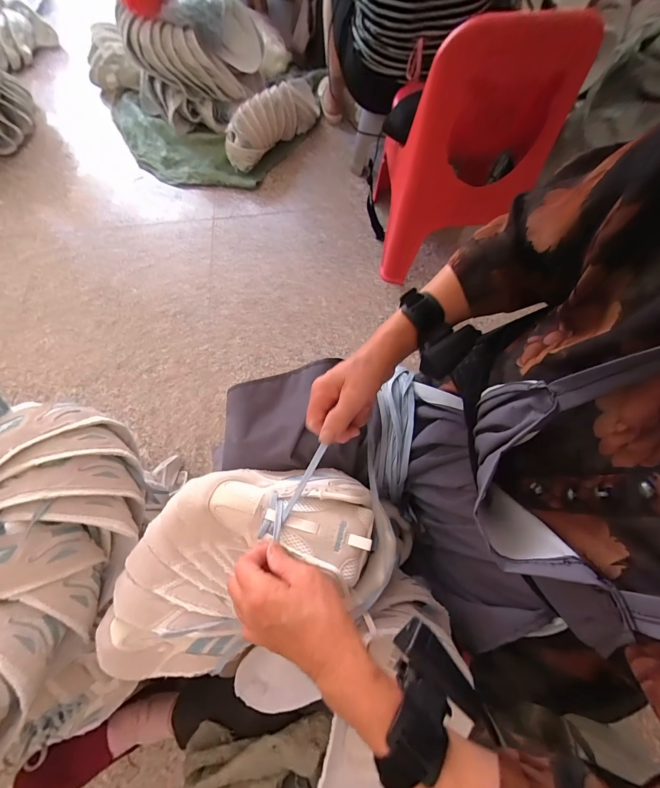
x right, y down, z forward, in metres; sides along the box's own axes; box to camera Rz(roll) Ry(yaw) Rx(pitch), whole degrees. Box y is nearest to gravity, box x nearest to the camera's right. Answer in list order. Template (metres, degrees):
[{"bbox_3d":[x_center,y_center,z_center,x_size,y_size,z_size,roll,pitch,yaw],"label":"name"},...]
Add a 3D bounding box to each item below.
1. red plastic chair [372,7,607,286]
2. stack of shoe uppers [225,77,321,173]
[{"bbox_3d":[0.331,-0.635,0.876,0.363,0.607,0.321,-7,70,-2],"label":"red plastic chair"},{"bbox_3d":[-0.186,-1.063,1.264,0.128,0.182,0.555,33,73,13],"label":"stack of shoe uppers"}]

